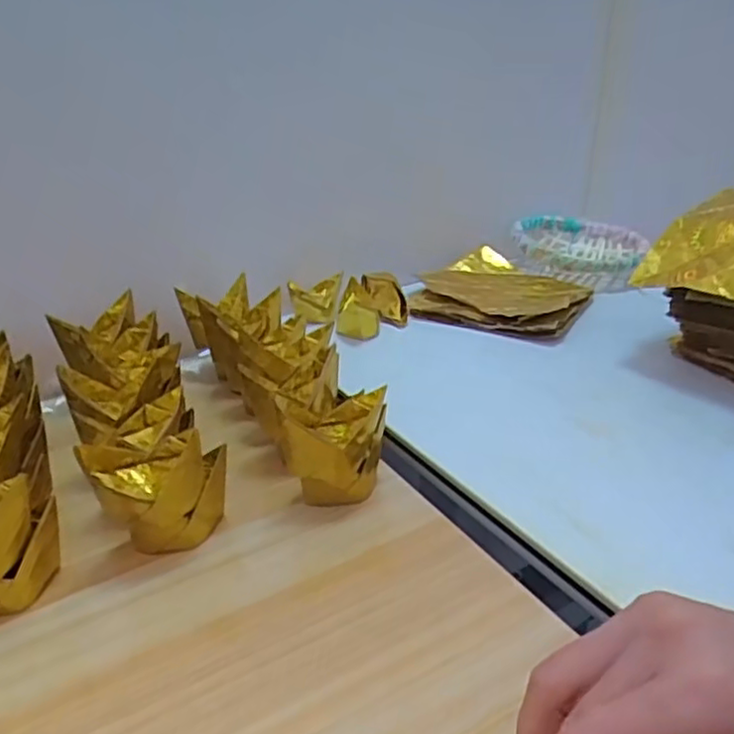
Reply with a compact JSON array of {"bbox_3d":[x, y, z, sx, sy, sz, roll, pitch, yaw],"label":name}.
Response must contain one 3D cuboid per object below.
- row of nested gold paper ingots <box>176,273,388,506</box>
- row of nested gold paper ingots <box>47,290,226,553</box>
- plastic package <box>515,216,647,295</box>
[{"bbox_3d":[-0.057,0.006,0.445,0.070,0.061,0.215,-17,31,-25],"label":"row of nested gold paper ingots"},{"bbox_3d":[-0.138,0.026,0.410,0.068,0.063,0.207,-14,30,-22],"label":"row of nested gold paper ingots"},{"bbox_3d":[0.206,-0.112,0.675,0.124,0.039,0.121,8,30,18],"label":"plastic package"}]

